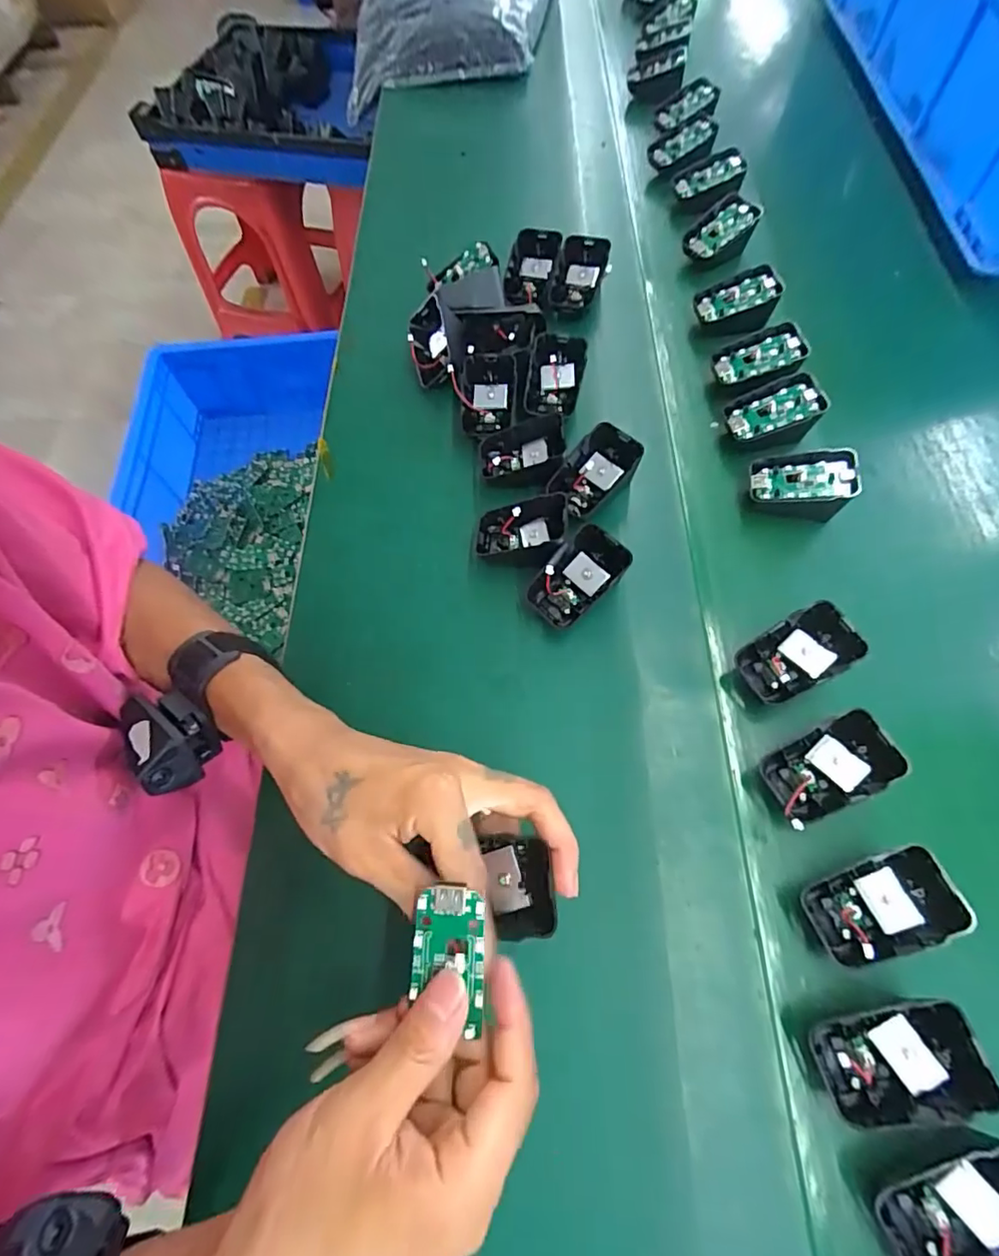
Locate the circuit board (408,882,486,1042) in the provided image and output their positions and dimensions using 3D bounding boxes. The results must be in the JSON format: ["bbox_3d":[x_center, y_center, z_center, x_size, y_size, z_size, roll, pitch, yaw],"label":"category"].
[{"bbox_3d":[-0.022,0.140,0.233,0.031,0.004,0.059,2,85,3],"label":"circuit board"}]

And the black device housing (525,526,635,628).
[{"bbox_3d":[0.052,-0.035,0.374,0.071,0.019,0.044,-44,73,20],"label":"black device housing"}]

